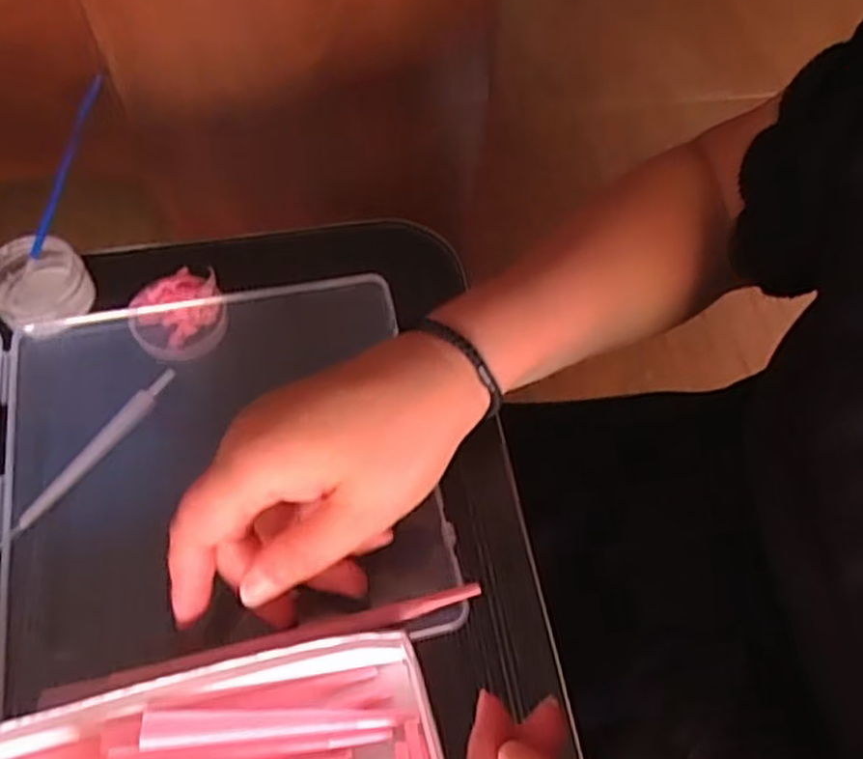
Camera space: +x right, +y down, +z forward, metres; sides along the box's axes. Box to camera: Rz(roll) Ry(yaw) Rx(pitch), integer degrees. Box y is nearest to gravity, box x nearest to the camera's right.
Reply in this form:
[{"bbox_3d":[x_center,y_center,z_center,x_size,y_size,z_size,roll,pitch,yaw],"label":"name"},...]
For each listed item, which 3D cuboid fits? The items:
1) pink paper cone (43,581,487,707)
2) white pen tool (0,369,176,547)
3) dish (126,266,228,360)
[{"bbox_3d":[-0.069,0.112,0.309,0.183,0.011,0.010,-11,60,-8],"label":"pink paper cone"},{"bbox_3d":[-0.173,0.041,0.362,0.008,0.007,0.125,30,63,15],"label":"white pen tool"},{"bbox_3d":[-0.140,-0.036,0.406,0.051,0.021,0.048,1,59,-1],"label":"dish"}]

